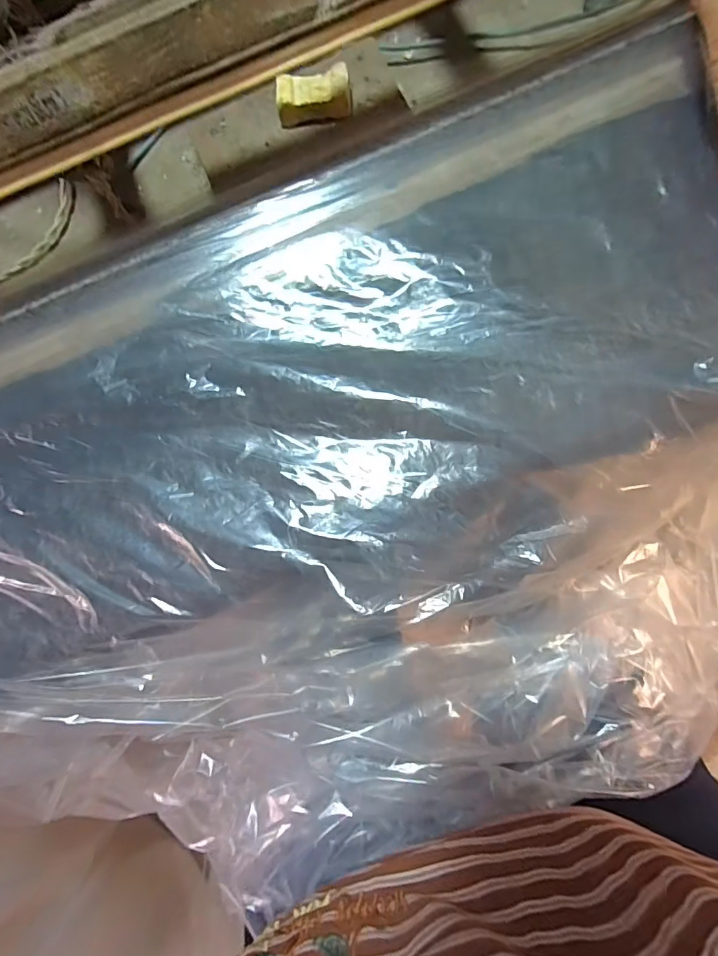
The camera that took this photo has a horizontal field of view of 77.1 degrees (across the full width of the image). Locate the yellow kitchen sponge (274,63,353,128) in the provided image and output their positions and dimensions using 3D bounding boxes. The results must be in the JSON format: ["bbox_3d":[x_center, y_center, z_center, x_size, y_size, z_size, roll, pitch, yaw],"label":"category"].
[{"bbox_3d":[-0.030,-0.256,0.303,0.048,0.017,0.024,-3,85,4],"label":"yellow kitchen sponge"}]

